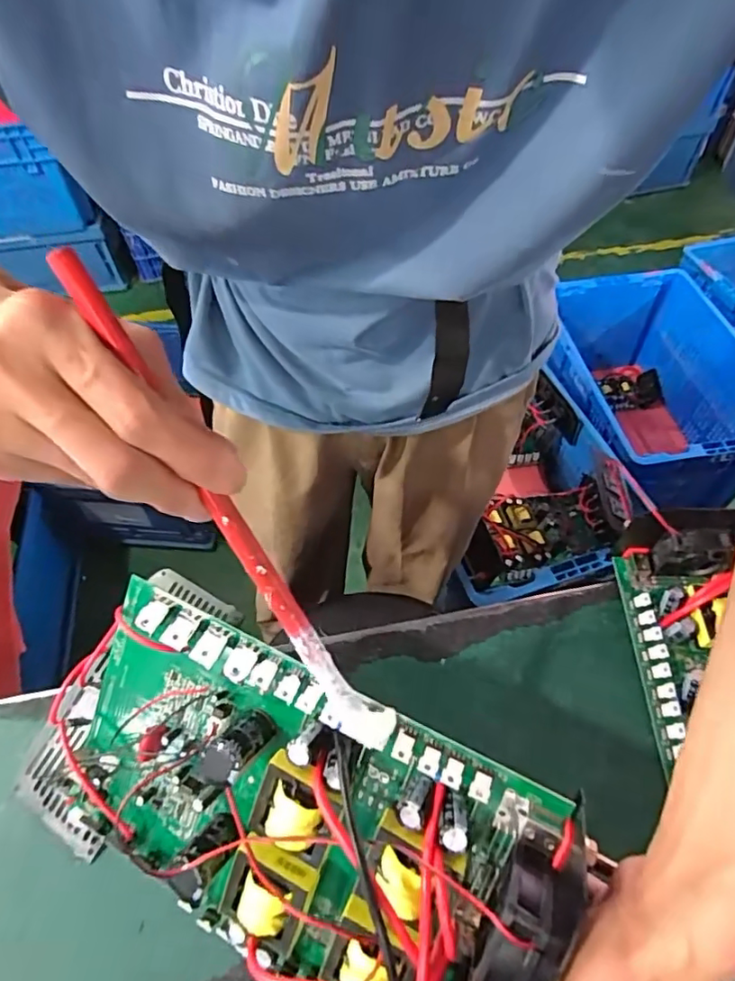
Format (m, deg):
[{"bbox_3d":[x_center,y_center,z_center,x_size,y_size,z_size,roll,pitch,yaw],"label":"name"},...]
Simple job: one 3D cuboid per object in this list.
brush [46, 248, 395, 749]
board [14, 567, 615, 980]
[{"bbox_3d":[-0.049,0.027,0.243,0.021,0.261,0.023,-40,31,-26],"label":"brush"},{"bbox_3d":[-0.072,0.188,0.321,0.325,0.061,0.195,26,97,23],"label":"board"}]

